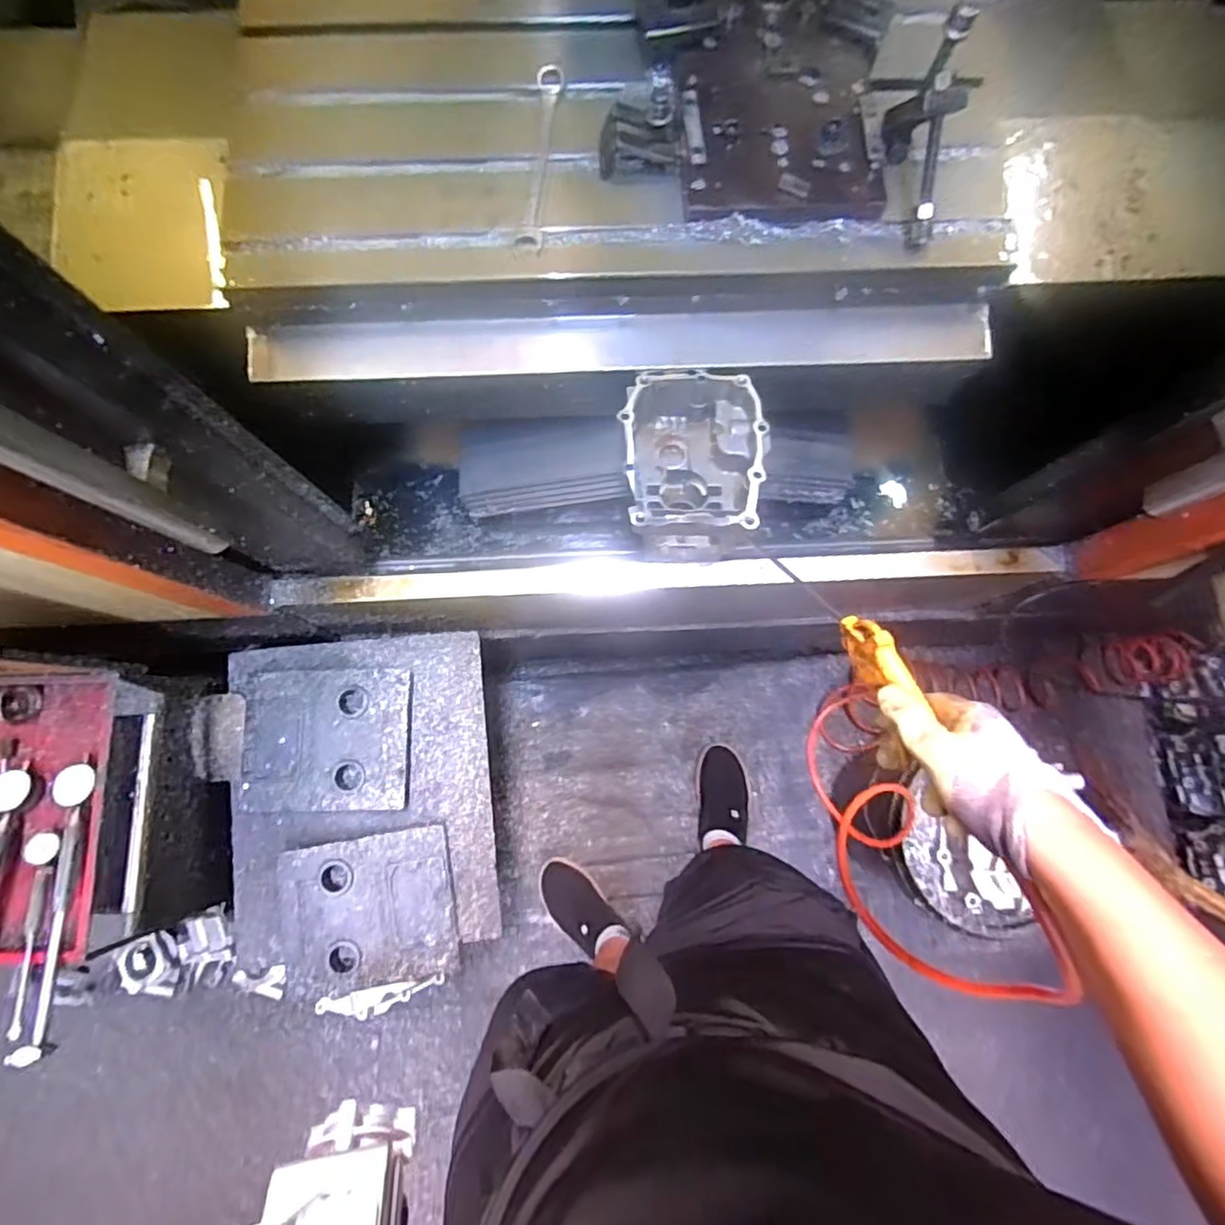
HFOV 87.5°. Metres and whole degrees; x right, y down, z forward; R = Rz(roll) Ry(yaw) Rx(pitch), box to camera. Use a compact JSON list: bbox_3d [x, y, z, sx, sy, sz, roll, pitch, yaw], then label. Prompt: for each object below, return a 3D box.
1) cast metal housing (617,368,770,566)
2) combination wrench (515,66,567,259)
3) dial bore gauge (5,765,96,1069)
[{"bbox_3d":[0.106,-0.205,0.868,0.189,0.136,0.241,-5,79,-2],"label":"cast metal housing"},{"bbox_3d":[-0.090,-0.572,0.801,0.034,0.019,0.254,7,79,0],"label":"combination wrench"},{"bbox_3d":[-0.686,0.358,0.794,0.057,0.039,0.340,-10,65,-3],"label":"dial bore gauge"}]

